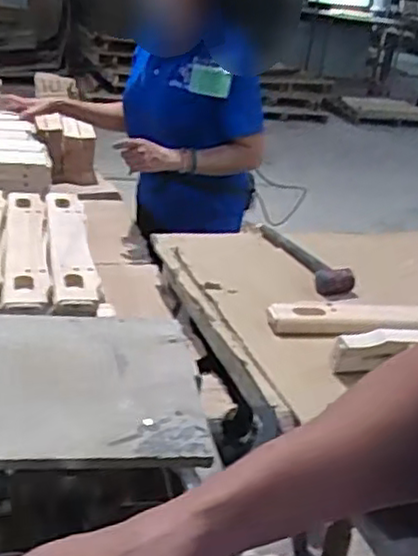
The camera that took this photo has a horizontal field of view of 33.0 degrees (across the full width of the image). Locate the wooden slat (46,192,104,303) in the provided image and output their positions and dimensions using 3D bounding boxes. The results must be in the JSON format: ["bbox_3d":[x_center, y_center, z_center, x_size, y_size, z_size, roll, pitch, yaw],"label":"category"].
[{"bbox_3d":[-0.245,-0.066,1.248,0.072,0.024,0.458,1,25,-15],"label":"wooden slat"}]

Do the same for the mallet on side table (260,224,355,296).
[{"bbox_3d":[0.200,-0.044,1.468,0.088,0.049,0.324,0,25,-17],"label":"mallet on side table"}]

